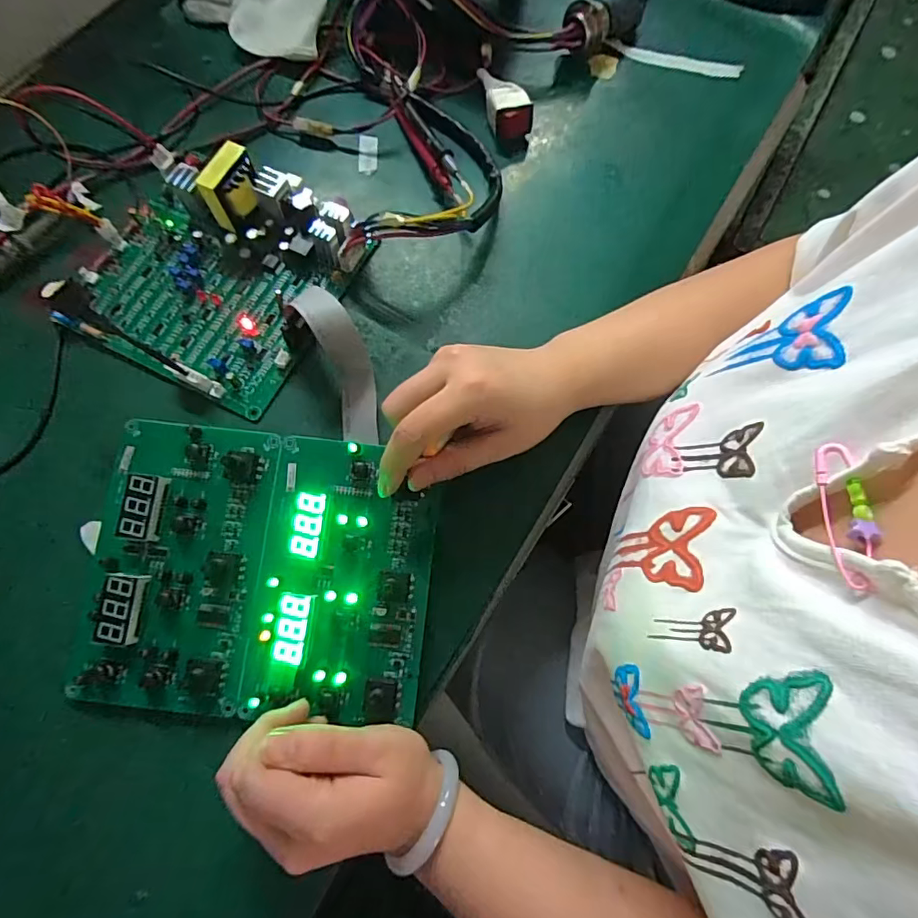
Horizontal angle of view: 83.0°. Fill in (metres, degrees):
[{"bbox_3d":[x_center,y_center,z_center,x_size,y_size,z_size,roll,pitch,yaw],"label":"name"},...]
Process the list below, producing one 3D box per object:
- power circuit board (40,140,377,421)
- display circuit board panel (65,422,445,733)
[{"bbox_3d":[-0.182,-0.146,0.380,0.184,0.047,0.177,26,74,7],"label":"power circuit board"},{"bbox_3d":[-0.117,0.065,0.309,0.196,0.026,0.161,6,72,1],"label":"display circuit board panel"}]

